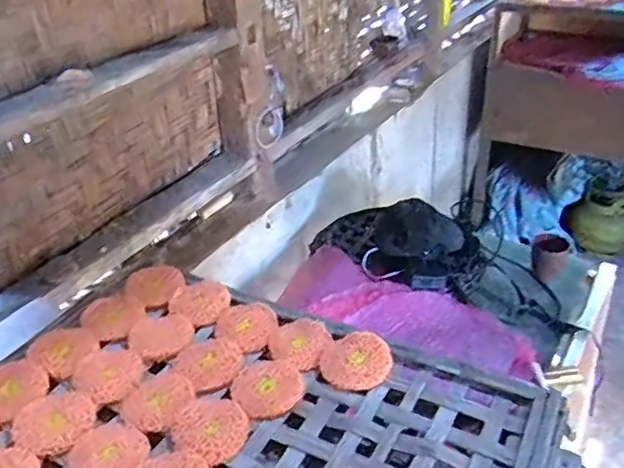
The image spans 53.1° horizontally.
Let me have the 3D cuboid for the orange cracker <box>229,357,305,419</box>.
[{"bbox_3d":[-0.051,0.172,0.700,0.077,0.010,0.079,-1,32,1],"label":"orange cracker"}]

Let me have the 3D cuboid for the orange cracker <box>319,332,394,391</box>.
[{"bbox_3d":[0.052,0.146,0.719,0.078,0.006,0.072,15,52,19],"label":"orange cracker"}]

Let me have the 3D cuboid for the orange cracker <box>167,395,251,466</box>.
[{"bbox_3d":[-0.104,0.203,0.654,0.078,0.014,0.075,-1,32,1],"label":"orange cracker"}]

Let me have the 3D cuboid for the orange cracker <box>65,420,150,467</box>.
[{"bbox_3d":[-0.203,0.222,0.624,0.070,0.009,0.076,14,35,23],"label":"orange cracker"}]

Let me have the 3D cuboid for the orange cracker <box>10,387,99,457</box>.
[{"bbox_3d":[-0.272,0.198,0.662,0.083,0.006,0.083,-1,32,1],"label":"orange cracker"}]

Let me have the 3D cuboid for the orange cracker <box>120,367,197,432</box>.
[{"bbox_3d":[-0.167,0.182,0.689,0.070,0.005,0.079,17,37,28],"label":"orange cracker"}]

